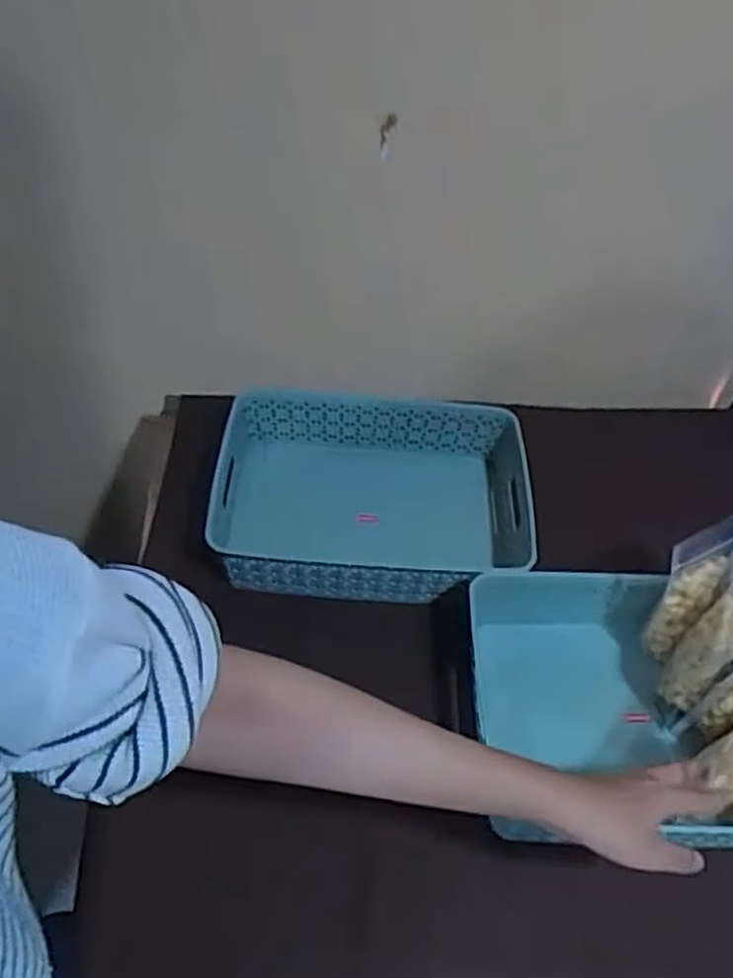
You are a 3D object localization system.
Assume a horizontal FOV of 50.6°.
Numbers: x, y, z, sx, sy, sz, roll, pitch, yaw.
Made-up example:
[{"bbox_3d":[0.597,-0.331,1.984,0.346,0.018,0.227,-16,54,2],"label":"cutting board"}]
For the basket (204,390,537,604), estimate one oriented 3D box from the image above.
[{"bbox_3d":[0.005,0.009,0.823,0.326,0.093,0.220,4,49,-2],"label":"basket"}]

